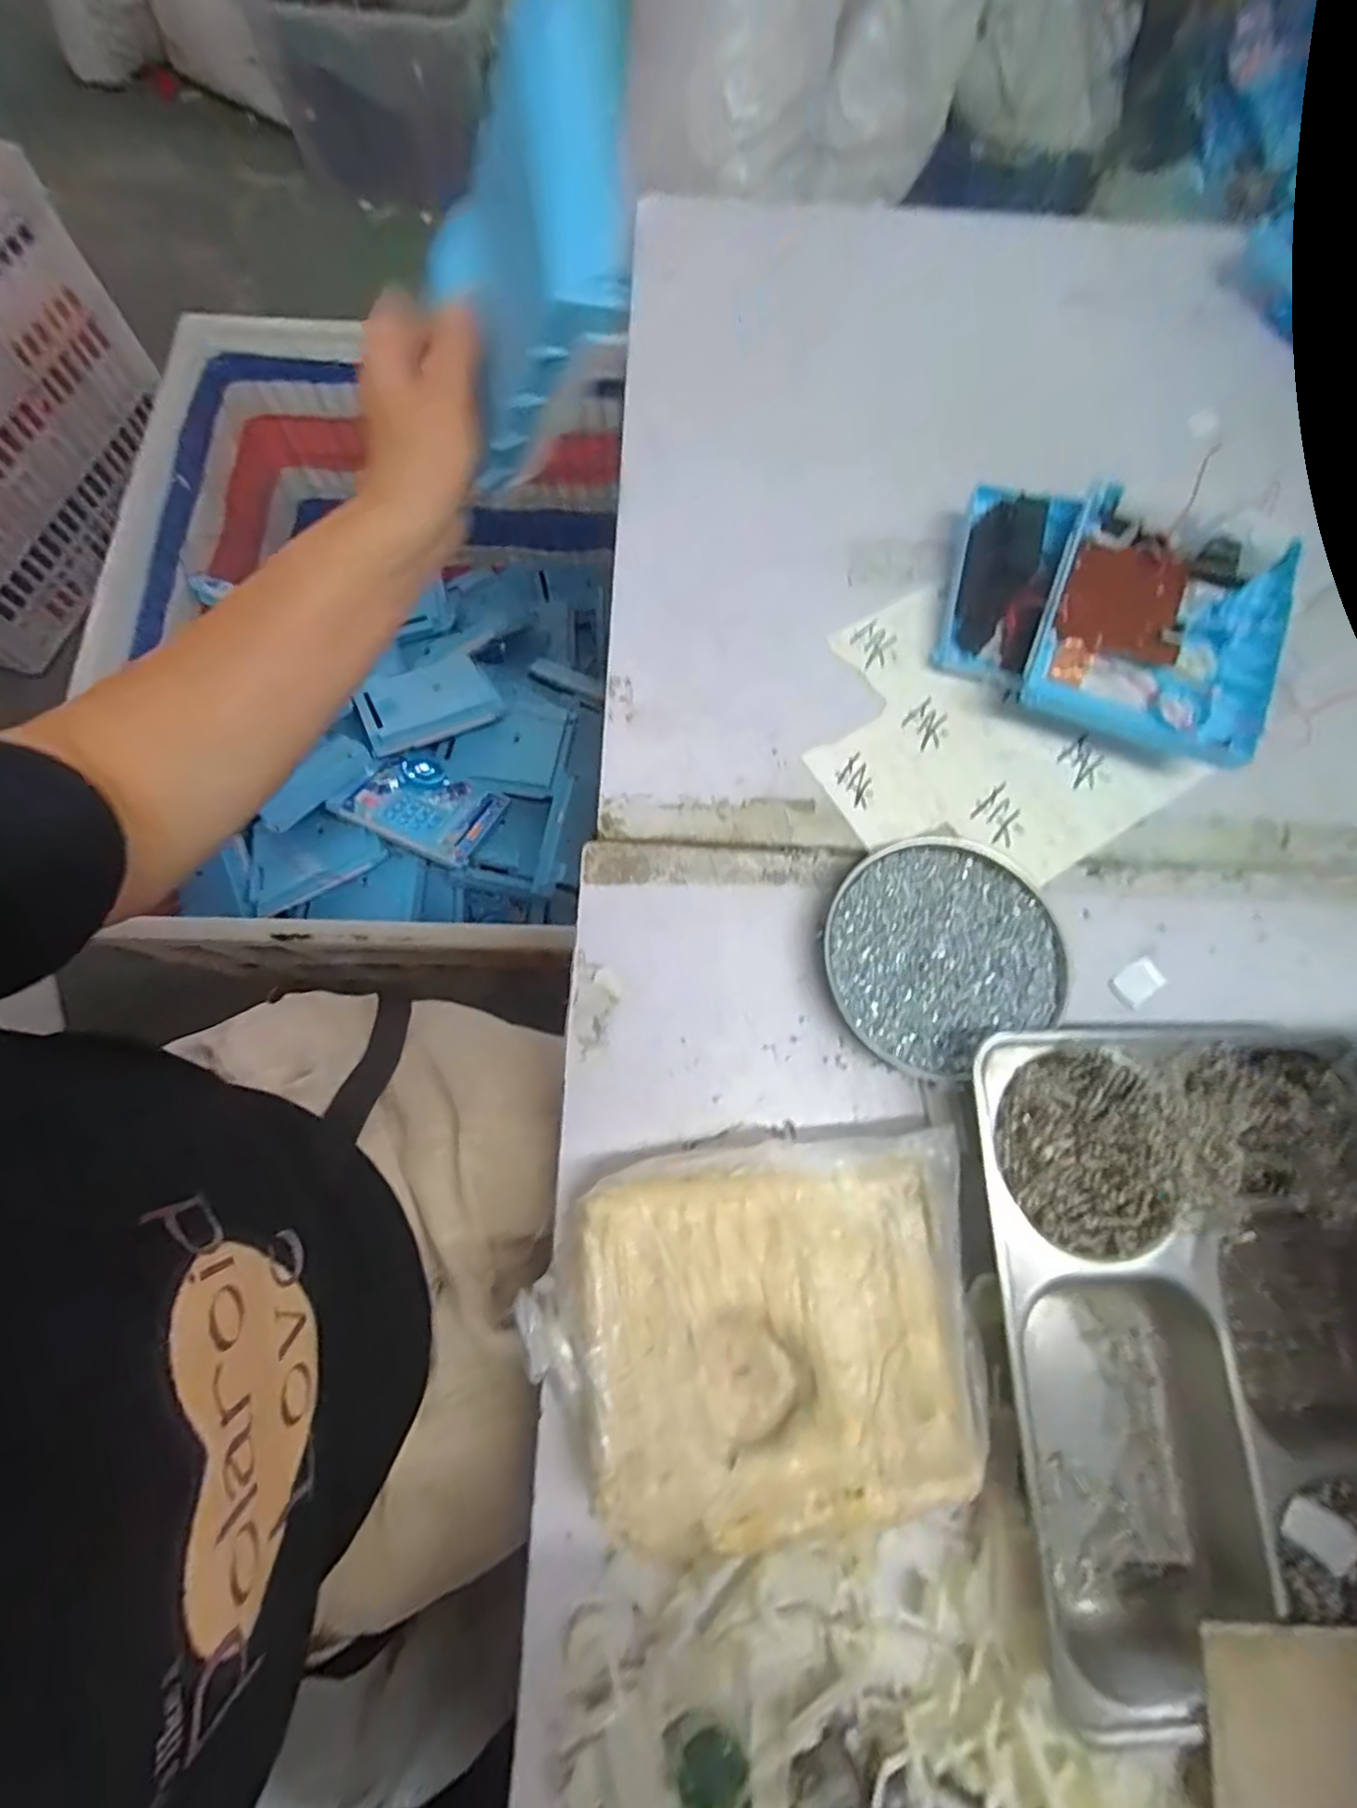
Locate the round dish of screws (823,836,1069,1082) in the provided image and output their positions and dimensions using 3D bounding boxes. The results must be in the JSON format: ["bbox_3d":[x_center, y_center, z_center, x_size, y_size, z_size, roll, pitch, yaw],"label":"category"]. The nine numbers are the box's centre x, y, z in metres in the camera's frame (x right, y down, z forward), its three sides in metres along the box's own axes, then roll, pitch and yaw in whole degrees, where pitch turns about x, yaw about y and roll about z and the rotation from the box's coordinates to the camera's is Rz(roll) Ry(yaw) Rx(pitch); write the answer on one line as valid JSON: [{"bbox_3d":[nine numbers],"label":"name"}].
[{"bbox_3d":[0.151,0.027,0.382,0.130,0.015,0.124,1,74,-2],"label":"round dish of screws"}]

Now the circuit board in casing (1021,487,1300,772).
[{"bbox_3d":[0.295,-0.168,0.404,0.134,0.034,0.151,23,74,5],"label":"circuit board in casing"}]

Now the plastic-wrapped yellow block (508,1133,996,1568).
[{"bbox_3d":[0.039,0.202,0.318,0.206,0.037,0.157,-7,74,-4],"label":"plastic-wrapped yellow block"}]

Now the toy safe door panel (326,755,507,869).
[{"bbox_3d":[-0.291,-0.114,0.761,0.149,0.023,0.125,31,50,-7],"label":"toy safe door panel"}]

